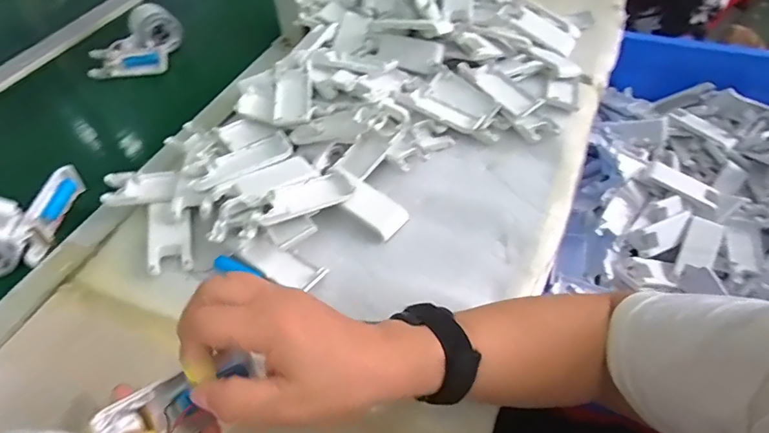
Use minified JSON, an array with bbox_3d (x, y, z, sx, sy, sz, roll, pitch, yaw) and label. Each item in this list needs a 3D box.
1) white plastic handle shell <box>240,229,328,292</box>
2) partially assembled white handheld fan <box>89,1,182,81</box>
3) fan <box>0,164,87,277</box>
[{"bbox_3d":[-0.097,0.044,0.458,0.080,0.018,0.033,25,55,21],"label":"white plastic handle shell"},{"bbox_3d":[-0.359,-0.252,0.699,0.102,0.053,0.113,2,50,4],"label":"partially assembled white handheld fan"},{"bbox_3d":[-0.358,-0.001,0.474,0.045,0.058,0.138,23,55,20],"label":"fan"}]

